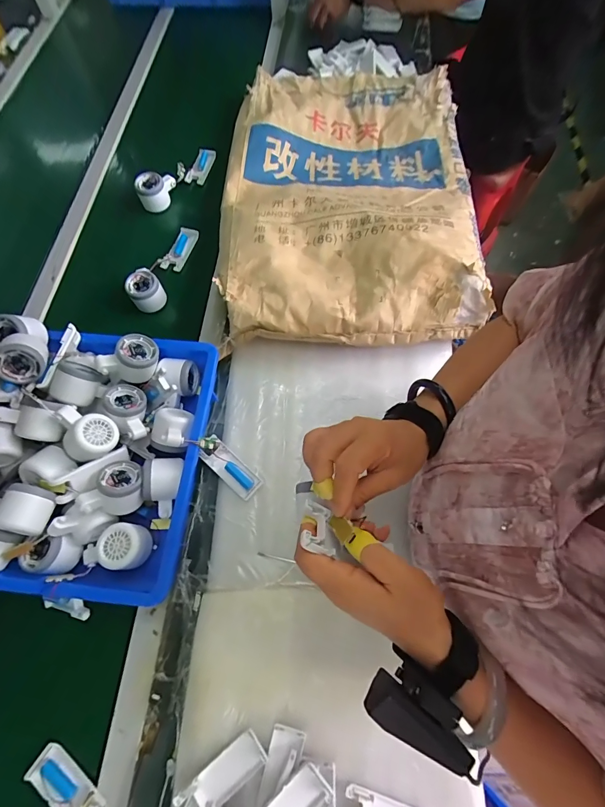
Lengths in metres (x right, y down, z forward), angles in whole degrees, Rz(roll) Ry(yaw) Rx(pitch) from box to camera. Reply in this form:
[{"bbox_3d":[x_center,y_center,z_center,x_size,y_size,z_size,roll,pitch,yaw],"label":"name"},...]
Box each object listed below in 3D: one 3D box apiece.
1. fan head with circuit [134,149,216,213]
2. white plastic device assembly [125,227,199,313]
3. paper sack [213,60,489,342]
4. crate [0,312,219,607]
[{"bbox_3d":[-0.267,-0.497,0.795,0.069,0.055,0.211,38,73,15],"label":"fan head with circuit"},{"bbox_3d":[-0.267,-0.272,0.704,0.060,0.044,0.208,15,68,7],"label":"white plastic device assembly"},{"bbox_3d":[0.092,-0.472,0.751,0.479,0.100,0.793,3,68,2],"label":"paper sack"},{"bbox_3d":[-0.401,0.053,0.515,0.543,0.141,0.365,5,68,3],"label":"crate"}]

